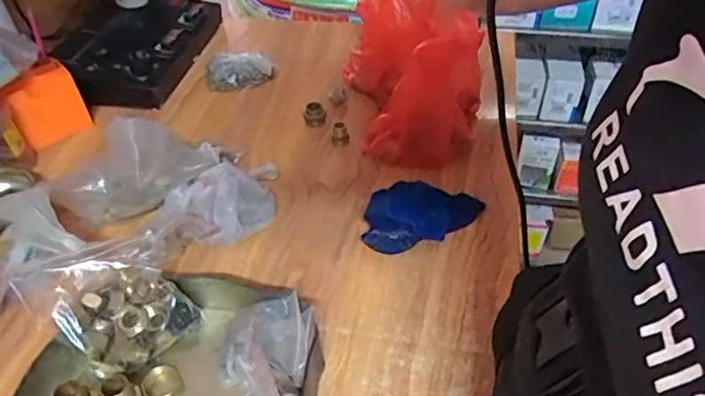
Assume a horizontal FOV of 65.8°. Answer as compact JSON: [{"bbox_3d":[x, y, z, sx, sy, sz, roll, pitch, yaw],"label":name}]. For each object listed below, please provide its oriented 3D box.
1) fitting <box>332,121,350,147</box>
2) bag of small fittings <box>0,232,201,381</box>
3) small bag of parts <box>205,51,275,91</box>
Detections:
[{"bbox_3d":[-0.018,-0.094,0.796,0.025,0.032,0.022,-2,44,1],"label":"fitting"},{"bbox_3d":[-0.236,0.104,0.538,0.100,0.121,0.112,28,52,28],"label":"bag of small fittings"},{"bbox_3d":[-0.194,-0.224,0.936,0.115,0.041,0.068,-14,45,-11],"label":"small bag of parts"}]

